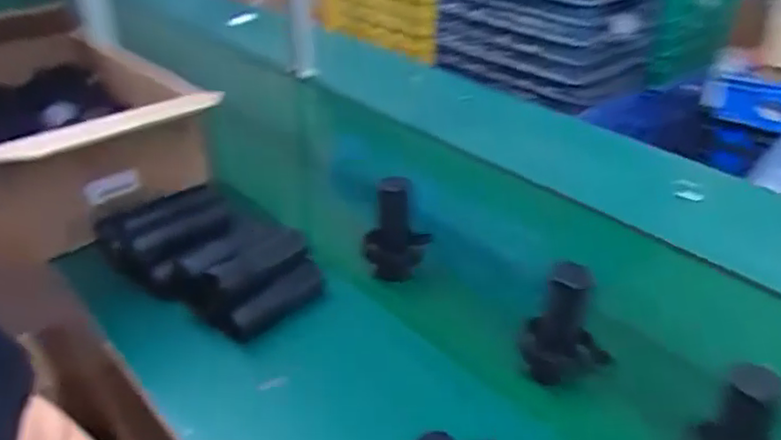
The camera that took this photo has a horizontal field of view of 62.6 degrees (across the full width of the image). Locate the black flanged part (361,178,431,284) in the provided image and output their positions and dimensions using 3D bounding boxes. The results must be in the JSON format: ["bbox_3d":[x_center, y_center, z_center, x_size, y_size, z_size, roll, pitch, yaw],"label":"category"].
[{"bbox_3d":[0.006,0.005,1.045,0.102,0.176,0.110,5,32,7],"label":"black flanged part"}]

